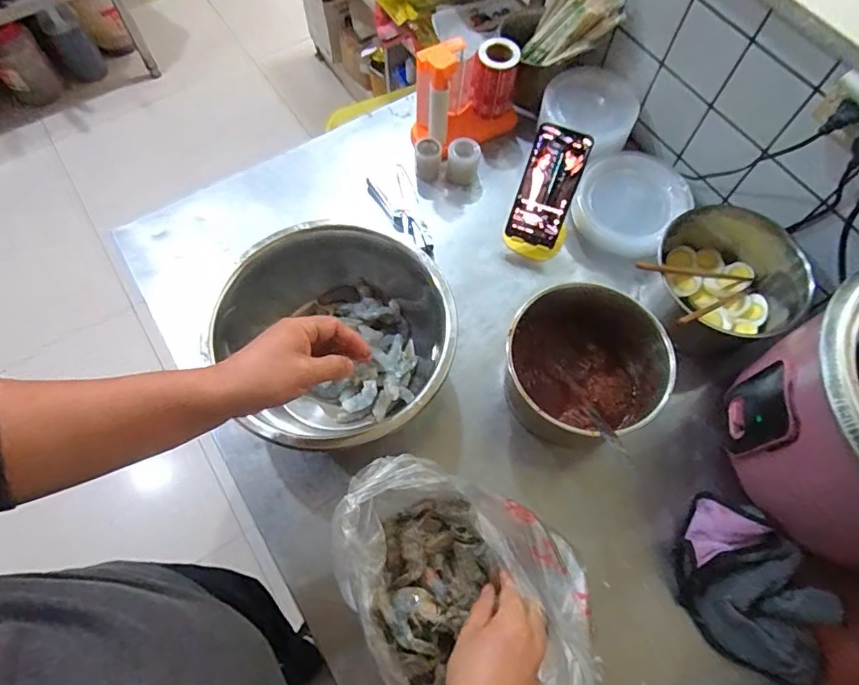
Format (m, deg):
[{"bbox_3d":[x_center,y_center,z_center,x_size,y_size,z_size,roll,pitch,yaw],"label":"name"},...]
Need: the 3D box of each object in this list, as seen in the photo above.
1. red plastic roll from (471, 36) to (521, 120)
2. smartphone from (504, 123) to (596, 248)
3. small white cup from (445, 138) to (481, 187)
[{"bbox_3d":[0.103,-0.420,0.841,0.070,0.102,0.056,3,66,0],"label":"red plastic roll"},{"bbox_3d":[0.166,-0.219,0.746,0.078,0.013,0.159,20,113,8],"label":"smartphone"},{"bbox_3d":[0.053,-0.287,0.829,0.051,0.060,0.050,8,66,2],"label":"small white cup"}]

